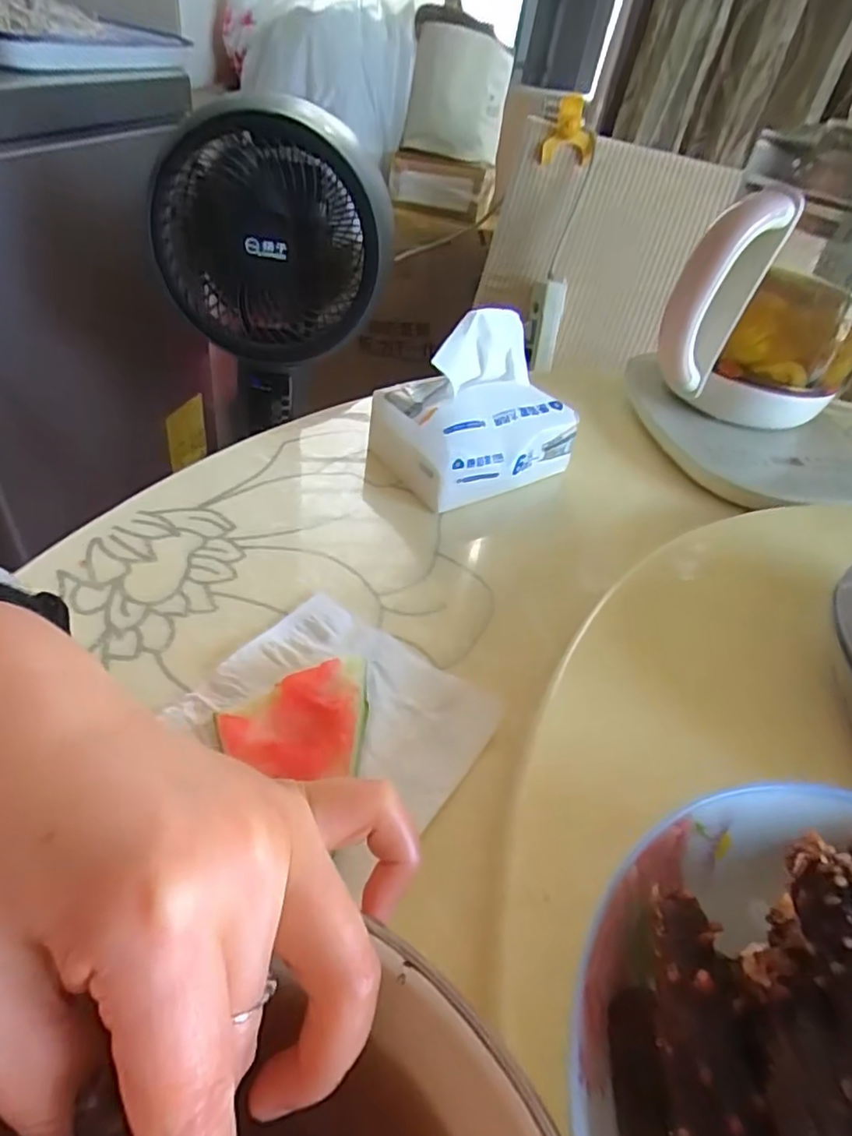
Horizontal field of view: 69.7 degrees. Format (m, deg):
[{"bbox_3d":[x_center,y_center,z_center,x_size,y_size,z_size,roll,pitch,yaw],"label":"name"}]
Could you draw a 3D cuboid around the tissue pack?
[{"bbox_3d":[0.040,-0.117,0.450,0.135,0.107,0.092,-17,49,-29],"label":"tissue pack"}]

